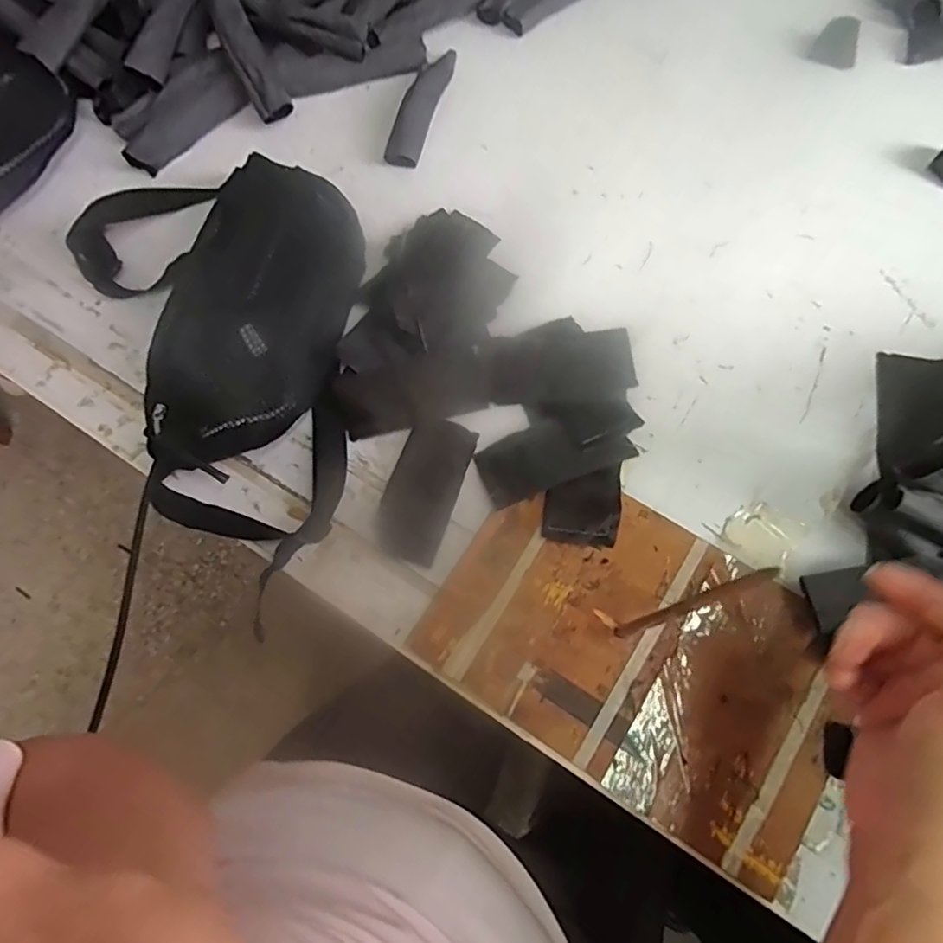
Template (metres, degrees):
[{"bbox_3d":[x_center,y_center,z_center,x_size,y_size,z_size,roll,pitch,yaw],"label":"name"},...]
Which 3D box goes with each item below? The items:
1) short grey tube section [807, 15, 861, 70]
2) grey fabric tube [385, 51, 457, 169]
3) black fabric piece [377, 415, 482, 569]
[{"bbox_3d":[0.346,-0.402,0.542,0.040,0.014,0.053,32,76,12],"label":"short grey tube section"},{"bbox_3d":[-0.047,-0.349,0.546,0.030,0.017,0.138,16,74,7],"label":"grey fabric tube"},{"bbox_3d":[-0.036,0.013,0.441,0.053,0.004,0.110,19,74,8],"label":"black fabric piece"}]

